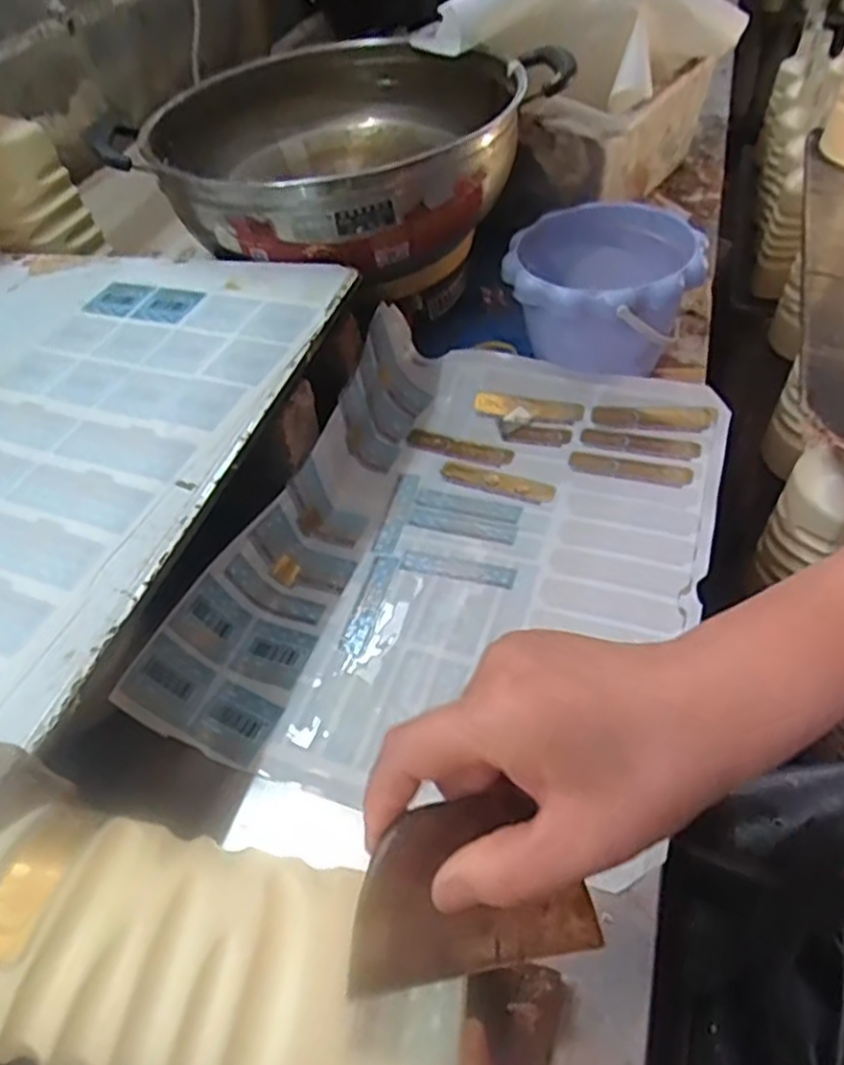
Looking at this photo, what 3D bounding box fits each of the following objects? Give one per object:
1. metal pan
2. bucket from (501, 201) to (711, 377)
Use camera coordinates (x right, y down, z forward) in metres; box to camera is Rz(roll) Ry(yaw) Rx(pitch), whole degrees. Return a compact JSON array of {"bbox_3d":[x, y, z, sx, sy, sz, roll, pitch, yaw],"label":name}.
[{"bbox_3d":[-0.076,-0.333,0.678,0.328,0.119,0.293,20,53,20],"label":"metal pan"},{"bbox_3d":[0.150,-0.192,0.633,0.151,0.117,0.145,-2,48,2],"label":"bucket"}]

